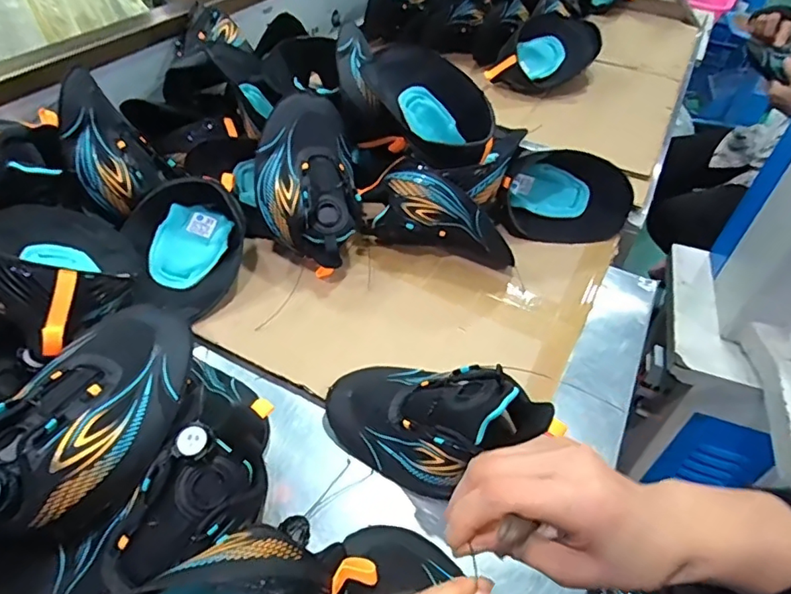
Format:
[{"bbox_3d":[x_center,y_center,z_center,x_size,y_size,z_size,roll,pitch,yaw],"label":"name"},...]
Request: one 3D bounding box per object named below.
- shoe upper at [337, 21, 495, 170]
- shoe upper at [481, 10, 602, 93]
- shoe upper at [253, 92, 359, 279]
[{"bbox_3d":[0.009,-0.264,0.659,0.271,0.082,0.107,39,53,12],"label":"shoe upper"},{"bbox_3d":[0.290,-0.456,1.006,0.222,0.103,0.105,-26,53,-27],"label":"shoe upper"},{"bbox_3d":[-0.115,-0.128,0.626,0.131,0.095,0.201,0,76,-22],"label":"shoe upper"}]

